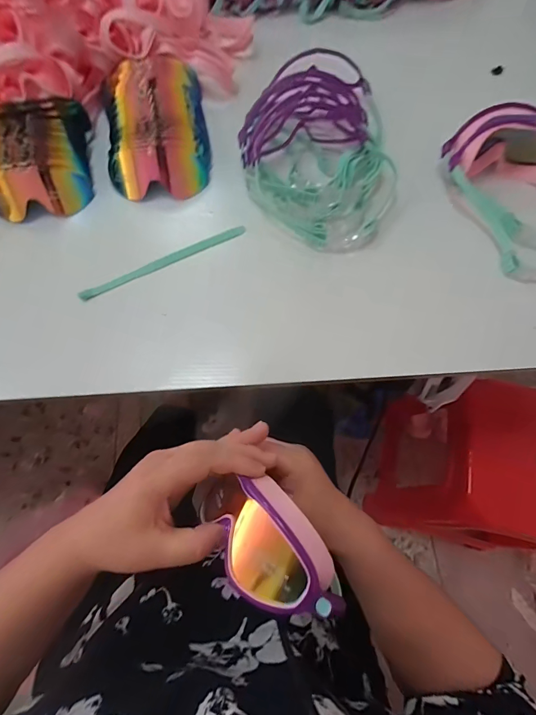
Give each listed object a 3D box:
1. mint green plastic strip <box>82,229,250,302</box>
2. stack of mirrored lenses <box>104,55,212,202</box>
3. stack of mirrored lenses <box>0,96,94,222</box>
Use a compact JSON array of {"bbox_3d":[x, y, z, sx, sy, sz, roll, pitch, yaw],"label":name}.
[{"bbox_3d":[-0.125,-0.117,0.428,0.212,0.012,0.012,-27,73,-11],"label":"mint green plastic strip"},{"bbox_3d":[-0.159,-0.329,0.487,0.139,0.059,0.220,-10,71,-5],"label":"stack of mirrored lenses"},{"bbox_3d":[-0.306,-0.263,0.459,0.136,0.068,0.145,-12,71,-5],"label":"stack of mirrored lenses"}]

